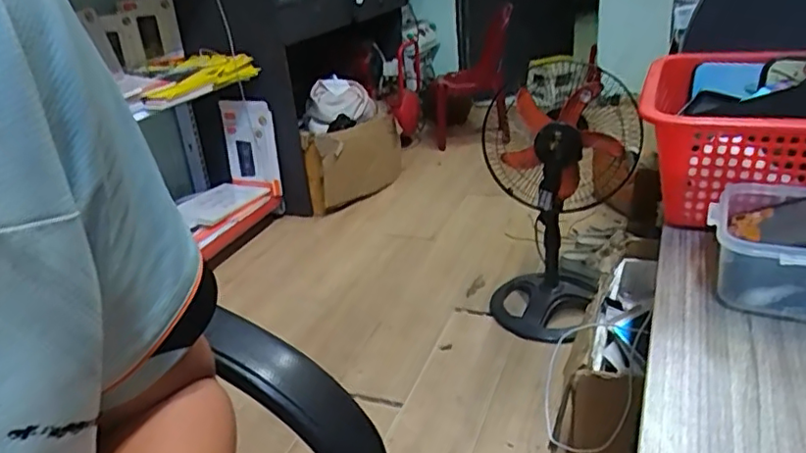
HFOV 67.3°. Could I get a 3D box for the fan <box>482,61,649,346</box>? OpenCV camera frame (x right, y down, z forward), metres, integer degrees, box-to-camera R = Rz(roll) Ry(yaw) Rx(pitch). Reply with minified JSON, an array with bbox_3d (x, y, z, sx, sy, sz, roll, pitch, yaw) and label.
[{"bbox_3d":[0.383,-0.042,1.485,0.350,0.581,0.286,2,27,17],"label":"fan"}]

